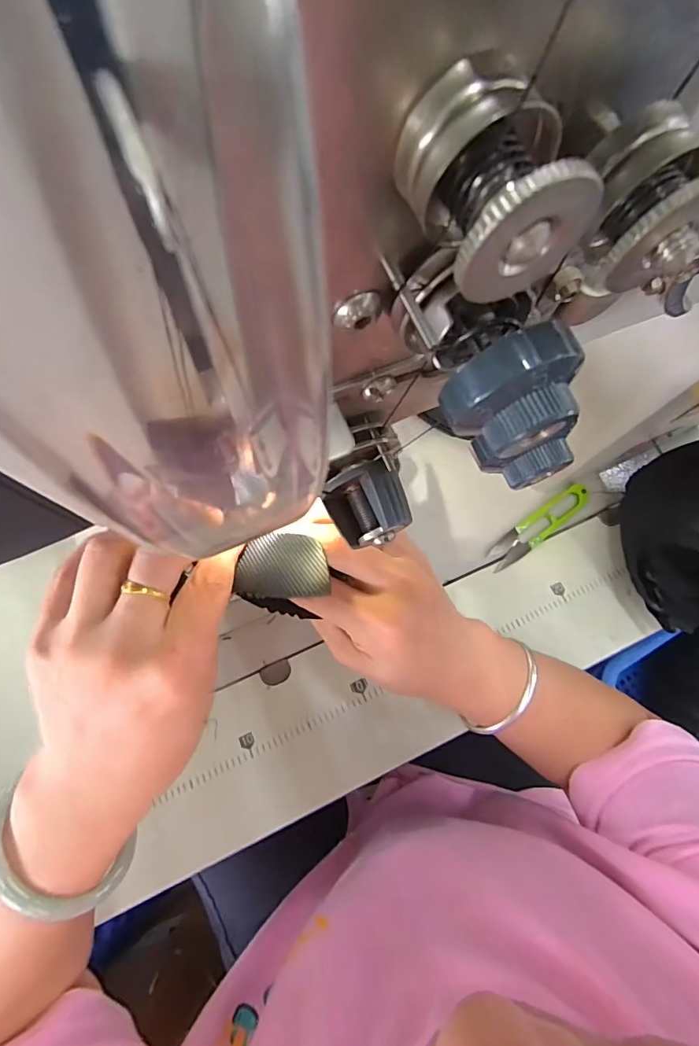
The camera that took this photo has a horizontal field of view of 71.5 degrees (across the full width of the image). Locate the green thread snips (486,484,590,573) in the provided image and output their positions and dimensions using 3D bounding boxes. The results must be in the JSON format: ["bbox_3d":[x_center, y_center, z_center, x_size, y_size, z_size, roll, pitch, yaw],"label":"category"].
[{"bbox_3d":[0.179,0.002,0.456,0.118,0.010,0.026,-35,73,-14],"label":"green thread snips"}]

